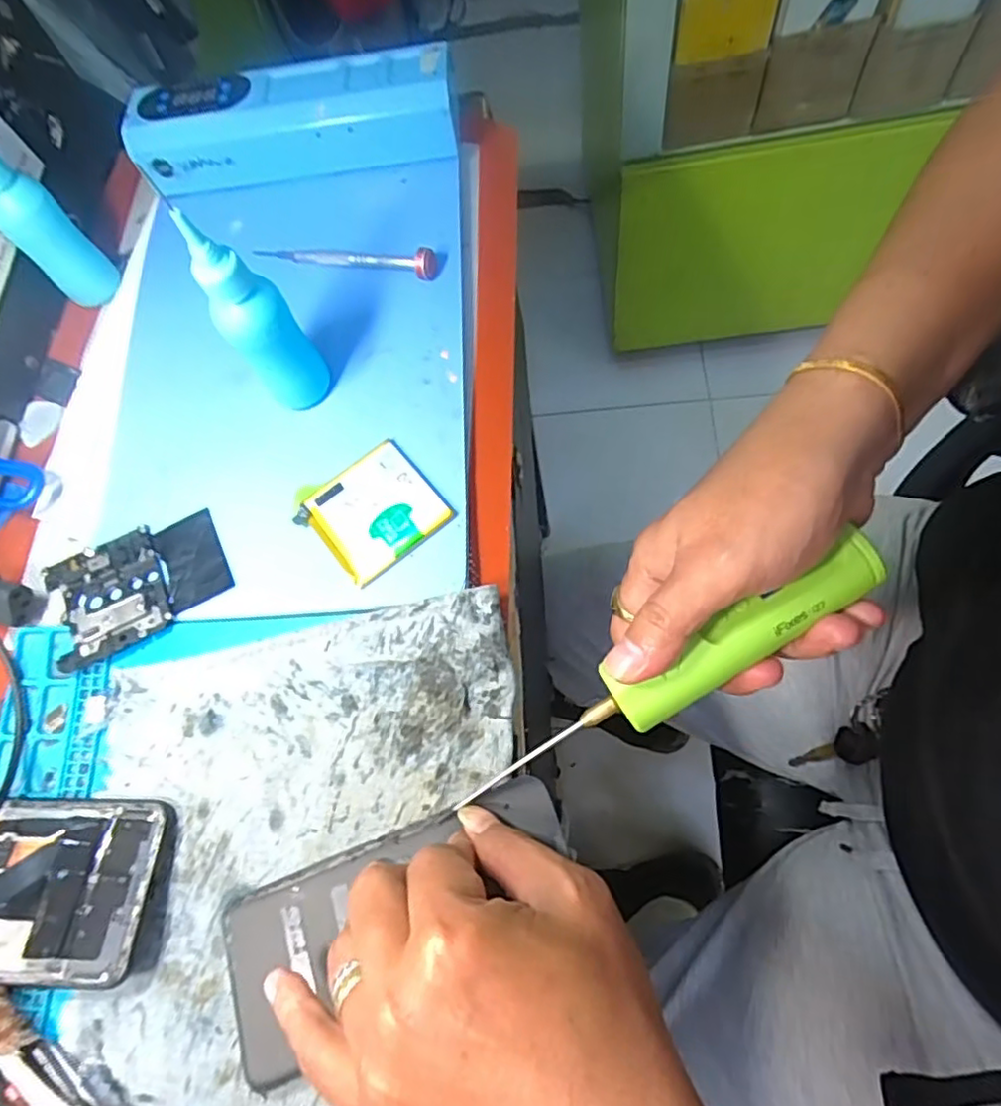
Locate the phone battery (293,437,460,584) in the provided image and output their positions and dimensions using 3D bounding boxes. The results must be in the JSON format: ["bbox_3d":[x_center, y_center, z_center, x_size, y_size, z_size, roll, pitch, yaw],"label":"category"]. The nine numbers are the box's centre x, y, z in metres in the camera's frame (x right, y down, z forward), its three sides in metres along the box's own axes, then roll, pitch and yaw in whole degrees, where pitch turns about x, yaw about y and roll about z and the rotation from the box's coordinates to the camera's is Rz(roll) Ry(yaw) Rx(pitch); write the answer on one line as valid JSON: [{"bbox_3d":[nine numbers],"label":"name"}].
[{"bbox_3d":[-0.066,-0.022,0.333,0.063,0.004,0.061,-41,71,-9],"label":"phone battery"}]

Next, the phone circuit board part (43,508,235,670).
[{"bbox_3d":[-0.192,0.014,0.336,0.089,0.008,0.064,-29,69,-3],"label":"phone circuit board part"}]

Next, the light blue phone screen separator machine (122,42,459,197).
[{"bbox_3d":[-0.131,-0.273,0.400,0.205,0.049,0.057,-9,69,4],"label":"light blue phone screen separator machine"}]

